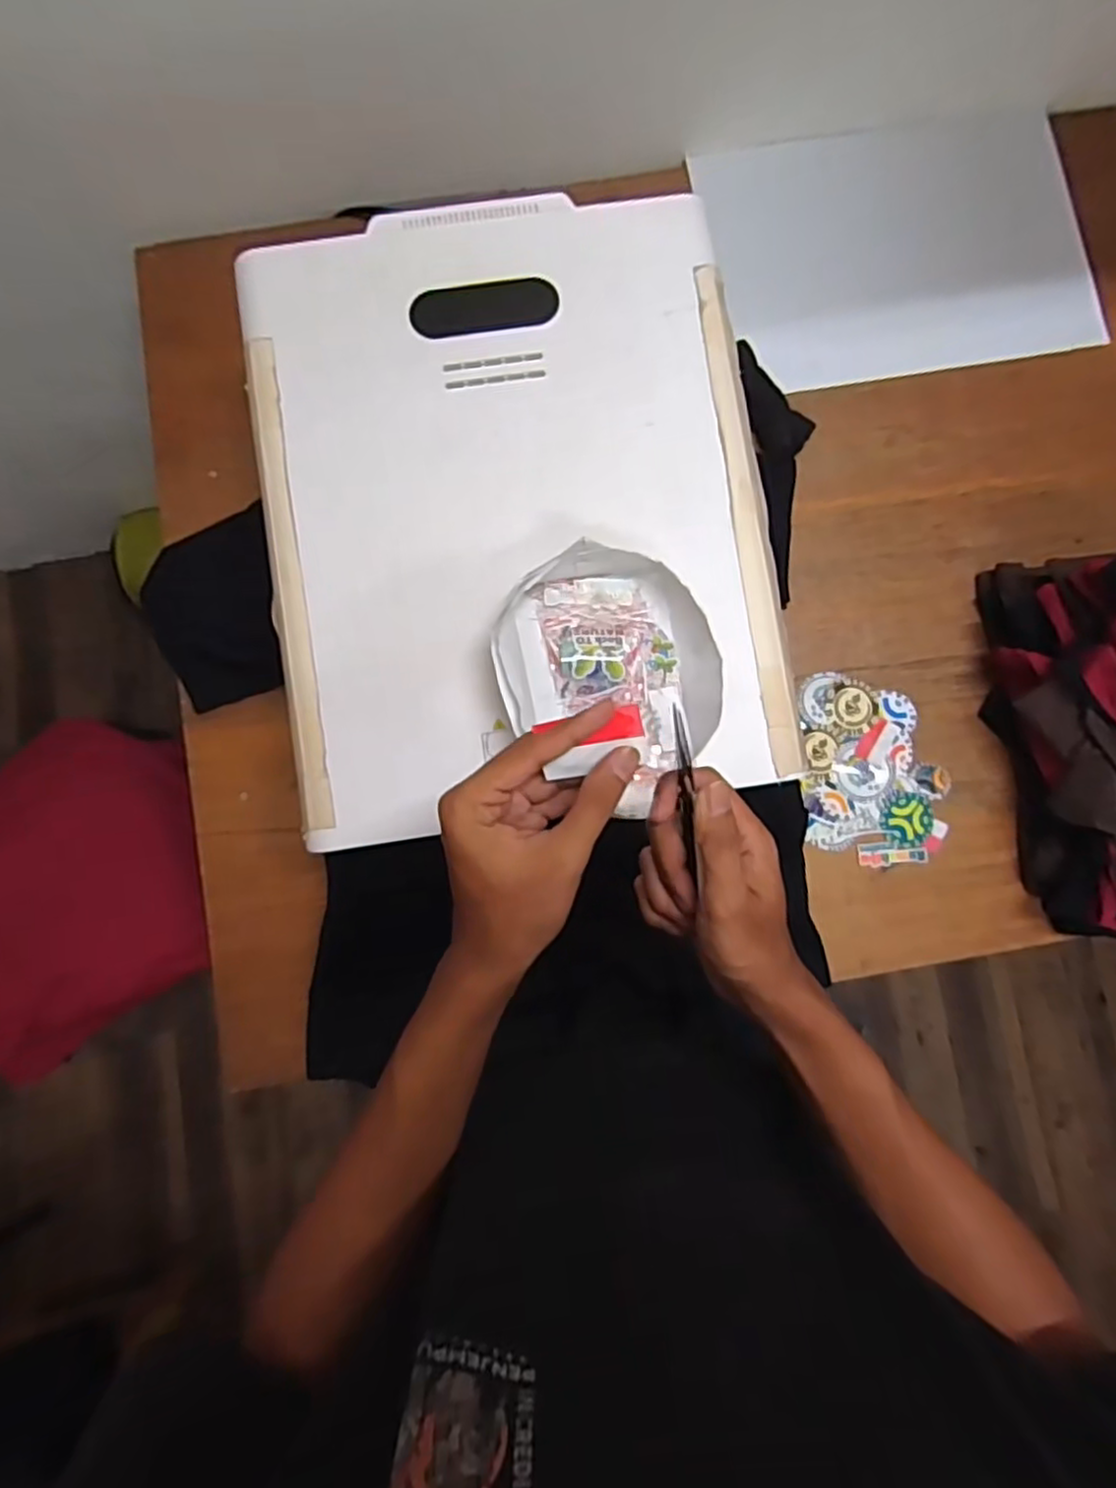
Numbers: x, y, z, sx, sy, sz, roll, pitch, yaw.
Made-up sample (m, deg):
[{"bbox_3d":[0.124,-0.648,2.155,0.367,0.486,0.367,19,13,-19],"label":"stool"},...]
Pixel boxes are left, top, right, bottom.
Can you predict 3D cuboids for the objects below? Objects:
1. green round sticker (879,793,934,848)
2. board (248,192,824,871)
[{"bbox_3d":[0.352,0.077,0.717,0.055,0.006,0.052,0,85,0],"label":"green round sticker"},{"bbox_3d":[-0.036,-0.196,0.573,0.397,0.024,0.496,-9,87,-1],"label":"board"}]

